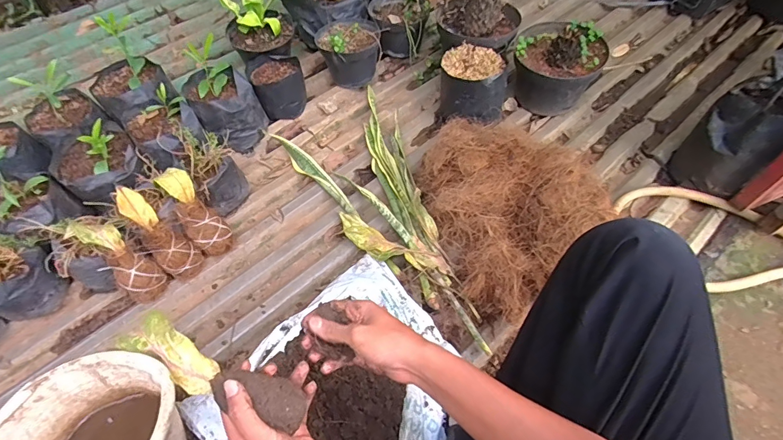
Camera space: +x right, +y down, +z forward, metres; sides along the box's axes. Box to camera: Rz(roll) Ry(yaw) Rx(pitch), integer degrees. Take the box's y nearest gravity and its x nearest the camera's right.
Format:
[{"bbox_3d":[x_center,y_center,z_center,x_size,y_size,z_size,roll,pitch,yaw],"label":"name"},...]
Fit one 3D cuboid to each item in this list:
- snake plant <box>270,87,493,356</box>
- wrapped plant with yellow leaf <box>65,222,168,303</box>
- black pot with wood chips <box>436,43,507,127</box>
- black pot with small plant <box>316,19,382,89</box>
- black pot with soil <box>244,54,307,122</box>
[{"bbox_3d":[-0.004,-0.025,0.905,0.277,0.072,0.704,-25,61,-15],"label":"snake plant"},{"bbox_3d":[-0.517,0.075,0.785,0.073,0.198,0.070,-45,24,-24],"label":"wrapped plant with yellow leaf"},{"bbox_3d":[0.198,-0.317,1.032,0.149,0.164,0.157,2,57,-2],"label":"black pot with wood chips"},{"bbox_3d":[-0.118,-0.470,1.145,0.171,0.137,0.181,0,58,0],"label":"black pot with small plant"},{"bbox_3d":[-0.299,-0.358,1.083,0.127,0.113,0.130,0,58,0],"label":"black pot with soil"}]

